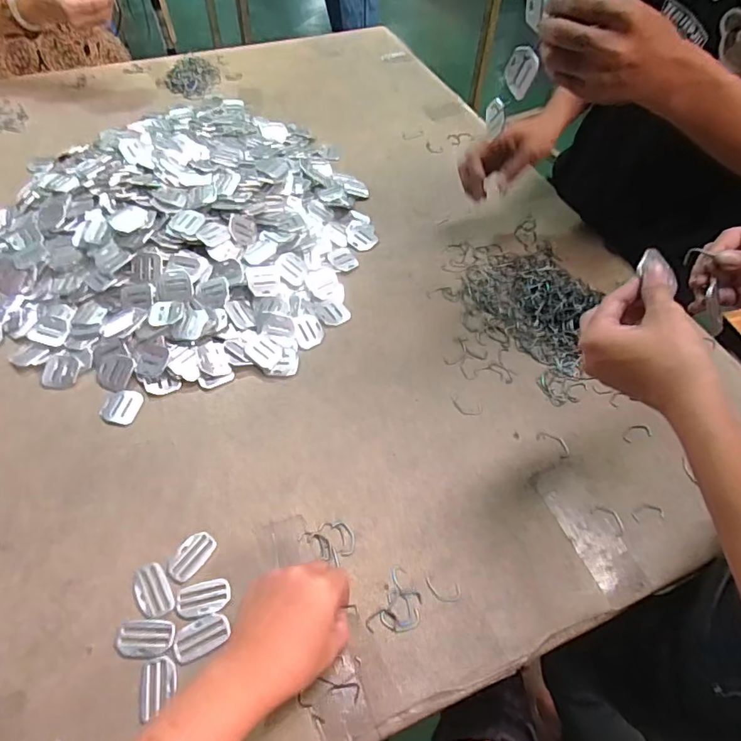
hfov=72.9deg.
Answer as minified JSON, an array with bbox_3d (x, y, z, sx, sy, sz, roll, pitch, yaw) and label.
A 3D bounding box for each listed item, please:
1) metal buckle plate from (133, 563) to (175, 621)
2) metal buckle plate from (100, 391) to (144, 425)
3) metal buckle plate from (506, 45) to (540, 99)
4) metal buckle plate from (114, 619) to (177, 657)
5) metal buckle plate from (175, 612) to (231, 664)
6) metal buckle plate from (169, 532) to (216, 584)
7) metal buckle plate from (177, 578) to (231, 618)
[{"bbox_3d":[-0.186,0.187,0.428,0.026,0.004,0.045,-31,60,-21],"label":"metal buckle plate"},{"bbox_3d":[-0.266,0.038,0.537,0.038,0.004,0.040,13,55,8],"label":"metal buckle plate"},{"bbox_3d":[0.146,-0.291,0.488,0.004,0.040,0.034,-28,72,-28],"label":"metal buckle plate"},{"bbox_3d":[-0.183,0.218,0.408,0.045,0.004,0.027,0,54,-1],"label":"metal buckle plate"},{"bbox_3d":[-0.138,0.218,0.413,0.045,0.004,0.029,-18,56,-14],"label":"metal buckle plate"},{"bbox_3d":[-0.161,0.165,0.449,0.026,0.004,0.044,28,58,18],"label":"metal buckle plate"},{"bbox_3d":[-0.143,0.195,0.432,0.044,0.004,0.028,-10,55,-9],"label":"metal buckle plate"}]

